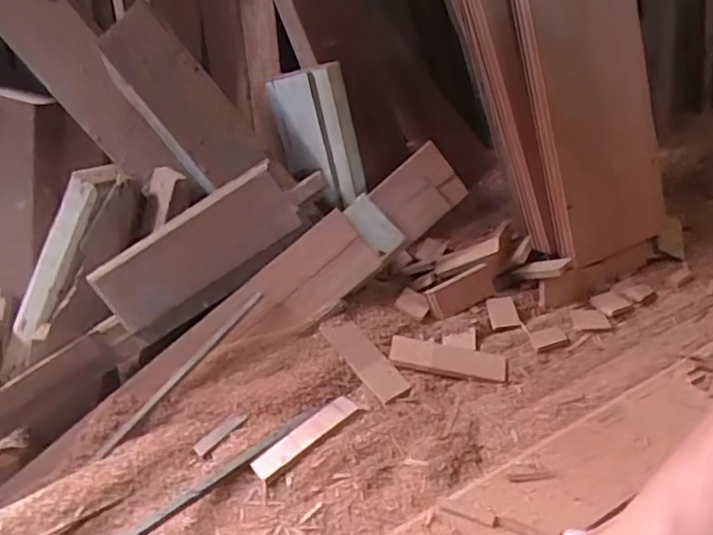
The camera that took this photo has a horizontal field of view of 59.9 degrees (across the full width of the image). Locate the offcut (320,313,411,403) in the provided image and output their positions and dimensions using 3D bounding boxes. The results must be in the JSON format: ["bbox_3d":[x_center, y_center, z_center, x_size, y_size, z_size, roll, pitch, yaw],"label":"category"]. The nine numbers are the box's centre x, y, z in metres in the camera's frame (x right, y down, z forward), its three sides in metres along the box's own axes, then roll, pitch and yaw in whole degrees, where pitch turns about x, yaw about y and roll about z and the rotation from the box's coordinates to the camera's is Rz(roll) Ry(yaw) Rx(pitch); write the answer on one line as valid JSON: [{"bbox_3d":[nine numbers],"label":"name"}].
[{"bbox_3d":[0.010,0.123,0.866,0.047,0.008,0.157,-27,51,-24],"label":"offcut"}]

